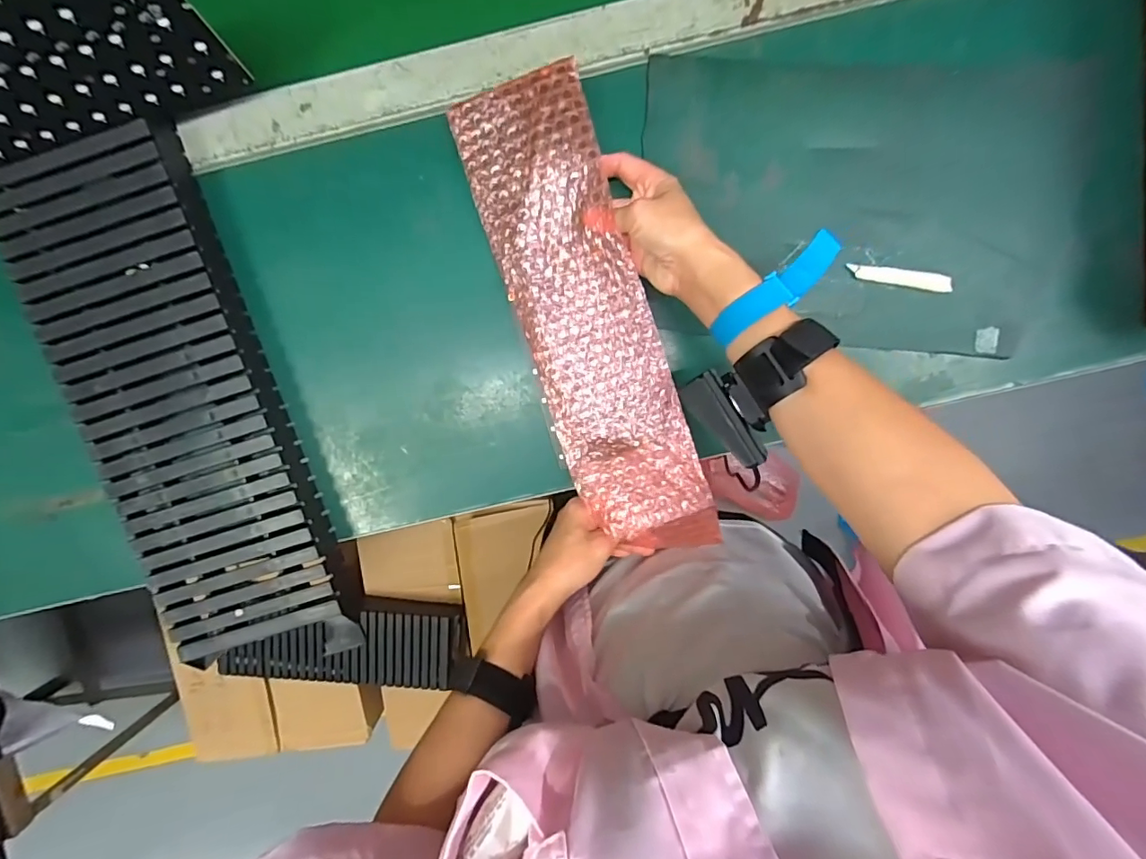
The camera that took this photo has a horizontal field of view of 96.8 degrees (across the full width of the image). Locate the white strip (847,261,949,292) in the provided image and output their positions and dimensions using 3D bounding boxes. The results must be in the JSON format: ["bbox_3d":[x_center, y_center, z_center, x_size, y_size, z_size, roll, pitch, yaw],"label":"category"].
[{"bbox_3d":[0.252,-0.117,0.391,0.079,0.006,0.013,8,97,-1],"label":"white strip"}]

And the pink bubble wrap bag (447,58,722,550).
[{"bbox_3d":[0.011,-0.076,0.378,0.093,0.028,0.350,-20,96,3],"label":"pink bubble wrap bag"}]

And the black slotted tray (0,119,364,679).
[{"bbox_3d":[-0.294,-0.012,0.392,0.150,0.038,0.411,-16,97,2],"label":"black slotted tray"}]

